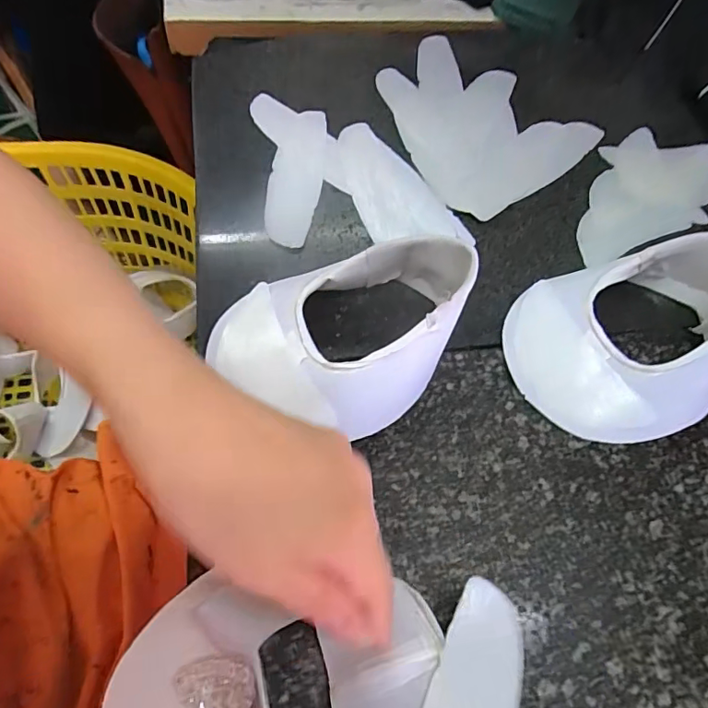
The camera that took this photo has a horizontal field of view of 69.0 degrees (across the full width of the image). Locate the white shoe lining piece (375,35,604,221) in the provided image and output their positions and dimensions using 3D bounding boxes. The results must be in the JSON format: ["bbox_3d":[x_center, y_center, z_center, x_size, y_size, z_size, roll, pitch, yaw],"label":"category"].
[{"bbox_3d":[0.100,-0.209,0.456,0.159,0.010,0.185,-34,69,-19],"label":"white shoe lining piece"}]

